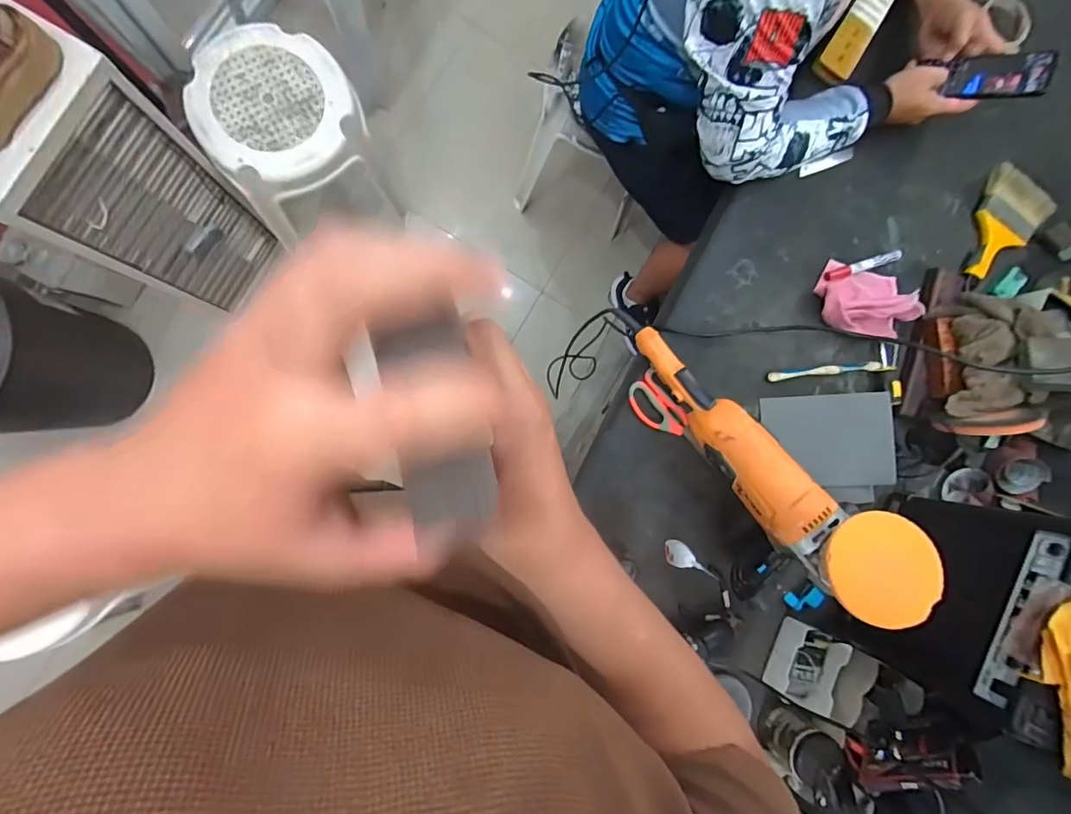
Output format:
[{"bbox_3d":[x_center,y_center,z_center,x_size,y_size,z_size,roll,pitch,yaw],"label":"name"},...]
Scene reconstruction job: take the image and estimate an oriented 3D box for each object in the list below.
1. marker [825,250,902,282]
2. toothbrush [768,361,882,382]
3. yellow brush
[{"bbox_3d":[0.526,-0.226,0.772,0.138,0.014,0.018,-18,88,-8],"label":"marker"},{"bbox_3d":[0.452,-0.056,0.753,0.189,0.019,0.017,-6,87,-8],"label":"toothbrush"},{"bbox_3d":[0.770,-0.296,0.806,0.113,0.035,0.185,37,82,-3],"label":"yellow brush"}]

